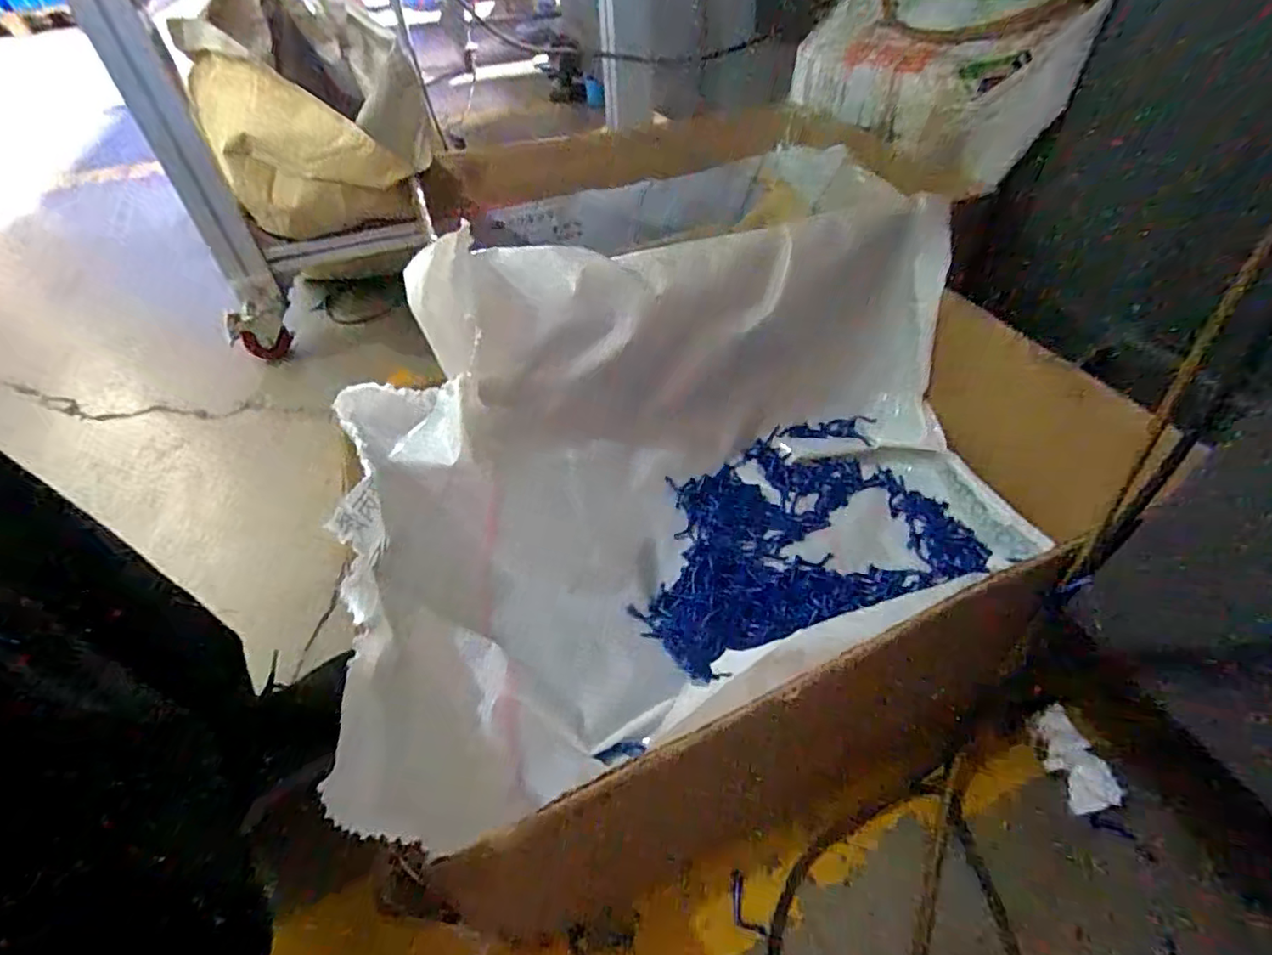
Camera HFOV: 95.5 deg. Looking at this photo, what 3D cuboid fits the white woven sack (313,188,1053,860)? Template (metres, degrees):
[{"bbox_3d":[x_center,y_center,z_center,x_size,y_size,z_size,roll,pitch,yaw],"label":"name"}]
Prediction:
[{"bbox_3d":[0.033,-0.023,0.572,0.639,0.285,0.386,-25,50,-19],"label":"white woven sack"}]

